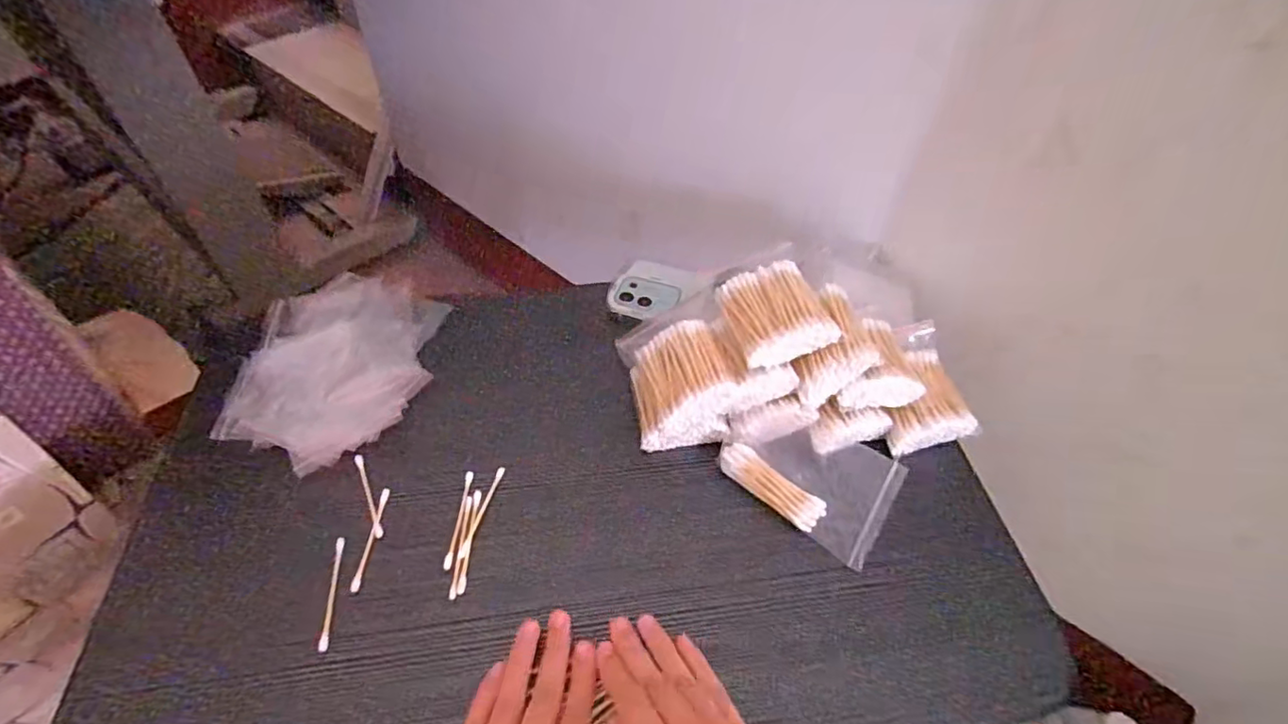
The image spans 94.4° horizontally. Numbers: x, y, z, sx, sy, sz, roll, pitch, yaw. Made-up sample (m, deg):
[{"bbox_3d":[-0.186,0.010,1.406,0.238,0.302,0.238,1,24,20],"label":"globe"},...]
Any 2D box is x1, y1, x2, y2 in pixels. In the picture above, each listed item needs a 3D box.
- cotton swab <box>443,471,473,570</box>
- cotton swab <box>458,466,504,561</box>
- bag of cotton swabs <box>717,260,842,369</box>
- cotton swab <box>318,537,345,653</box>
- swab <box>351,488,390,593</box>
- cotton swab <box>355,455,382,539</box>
[{"bbox_3d":[-0.127,0.107,0.410,0.006,0.004,0.071,3,51,0],"label":"cotton swab"},{"bbox_3d":[-0.112,0.104,0.415,0.005,0.005,0.069,12,51,8],"label":"cotton swab"},{"bbox_3d":[0.093,-0.035,0.425,0.064,0.025,0.071,-21,56,7],"label":"bag of cotton swabs"},{"bbox_3d":[-0.196,0.144,0.374,0.005,0.004,0.069,-5,51,-7],"label":"cotton swab"},{"bbox_3d":[-0.182,0.117,0.398,0.005,0.004,0.070,3,51,0],"label":"swab"},{"bbox_3d":[-0.194,0.092,0.418,0.005,0.004,0.069,-21,54,-18],"label":"cotton swab"}]

